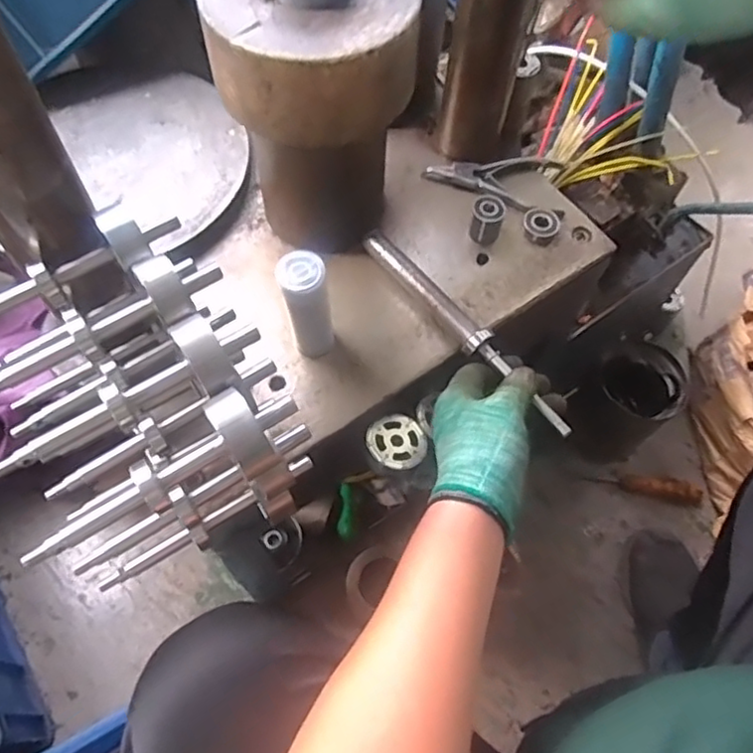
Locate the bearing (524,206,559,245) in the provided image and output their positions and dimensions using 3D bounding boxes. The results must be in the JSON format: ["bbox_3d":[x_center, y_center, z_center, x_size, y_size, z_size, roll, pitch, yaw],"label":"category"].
[{"bbox_3d":[0.156,-0.144,0.608,0.032,0.011,0.038,19,63,8],"label":"bearing"}]

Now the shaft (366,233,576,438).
[{"bbox_3d":[0.072,-0.043,0.545,0.023,0.017,0.246,-36,71,-19],"label":"shaft"}]

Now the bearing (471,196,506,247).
[{"bbox_3d":[0.104,-0.146,0.596,0.027,0.032,0.030,16,63,6],"label":"bearing"}]

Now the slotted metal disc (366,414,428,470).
[{"bbox_3d":[0.017,0.055,0.538,0.053,0.005,0.048,-24,69,-30],"label":"slotted metal disc"}]

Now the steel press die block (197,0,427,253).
[{"bbox_3d":[-0.045,-0.206,0.500,0.134,0.225,0.123,-4,63,-4],"label":"steel press die block"}]

